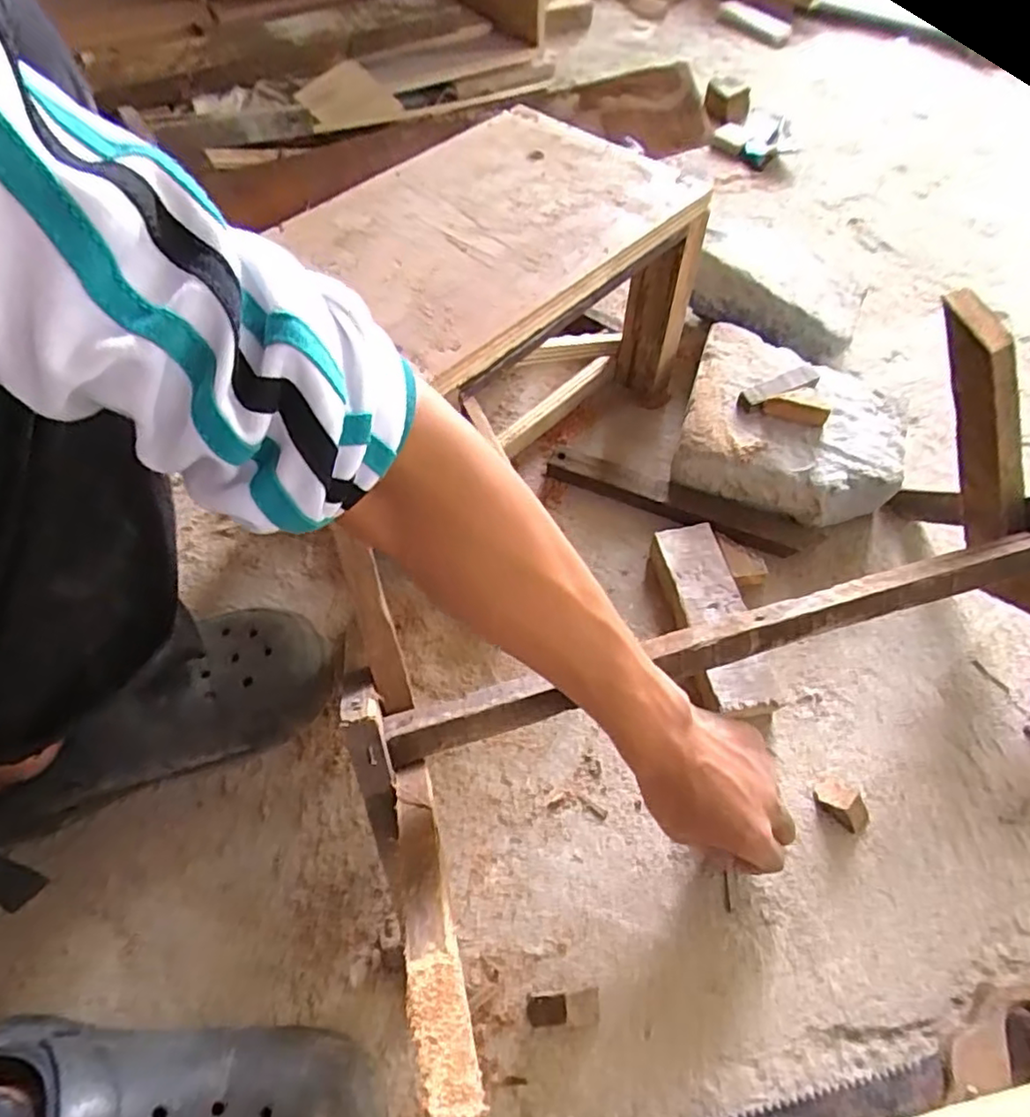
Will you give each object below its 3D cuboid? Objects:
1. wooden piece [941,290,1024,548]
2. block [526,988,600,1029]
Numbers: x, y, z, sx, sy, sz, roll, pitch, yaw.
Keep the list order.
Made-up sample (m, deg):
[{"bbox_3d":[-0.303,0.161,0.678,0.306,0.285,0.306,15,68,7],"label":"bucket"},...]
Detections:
[{"bbox_3d":[0.355,-0.105,0.484,0.029,0.046,0.185,-15,99,-9],"label":"wooden piece"},{"bbox_3d":[0.031,0.280,0.397,0.045,0.022,0.018,-5,56,-3],"label":"block"}]

